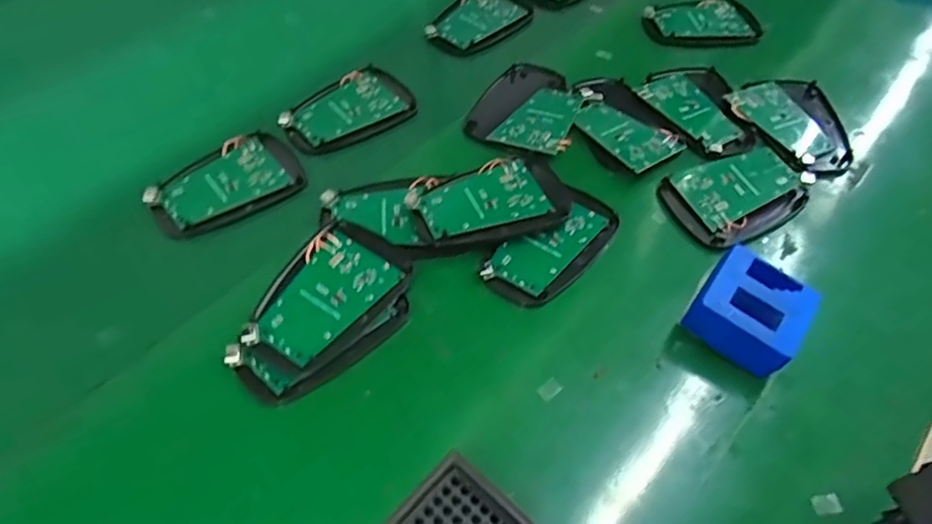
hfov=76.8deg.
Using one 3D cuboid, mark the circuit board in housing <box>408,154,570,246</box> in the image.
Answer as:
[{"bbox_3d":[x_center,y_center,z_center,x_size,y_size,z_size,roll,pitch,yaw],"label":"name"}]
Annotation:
[{"bbox_3d":[0.016,-0.038,0.377,0.097,0.013,0.059,-17,58,-15],"label":"circuit board in housing"}]

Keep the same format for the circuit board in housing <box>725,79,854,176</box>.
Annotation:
[{"bbox_3d":[0.242,-0.102,0.434,0.072,0.013,0.096,-13,58,-13],"label":"circuit board in housing"}]

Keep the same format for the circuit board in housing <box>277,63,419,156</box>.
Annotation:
[{"bbox_3d":[-0.090,-0.116,0.447,0.096,0.013,0.063,-25,61,-20],"label":"circuit board in housing"}]

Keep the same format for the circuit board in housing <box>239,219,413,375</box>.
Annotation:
[{"bbox_3d":[-0.080,0.018,0.336,0.061,0.012,0.095,33,60,18],"label":"circuit board in housing"}]

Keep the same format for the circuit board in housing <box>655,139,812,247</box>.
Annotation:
[{"bbox_3d":[0.181,-0.050,0.389,0.096,0.012,0.063,-22,60,-18],"label":"circuit board in housing"}]

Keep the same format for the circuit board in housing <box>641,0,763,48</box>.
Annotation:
[{"bbox_3d":[0.201,-0.210,0.512,0.089,0.016,0.056,-2,56,-5],"label":"circuit board in housing"}]

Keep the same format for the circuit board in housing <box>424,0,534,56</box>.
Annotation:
[{"bbox_3d":[0.013,-0.214,0.517,0.102,0.014,0.061,-38,66,-26],"label":"circuit board in housing"}]

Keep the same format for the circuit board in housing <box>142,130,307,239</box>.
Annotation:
[{"bbox_3d":[-0.163,-0.053,0.401,0.097,0.013,0.058,-30,62,-22],"label":"circuit board in housing"}]

